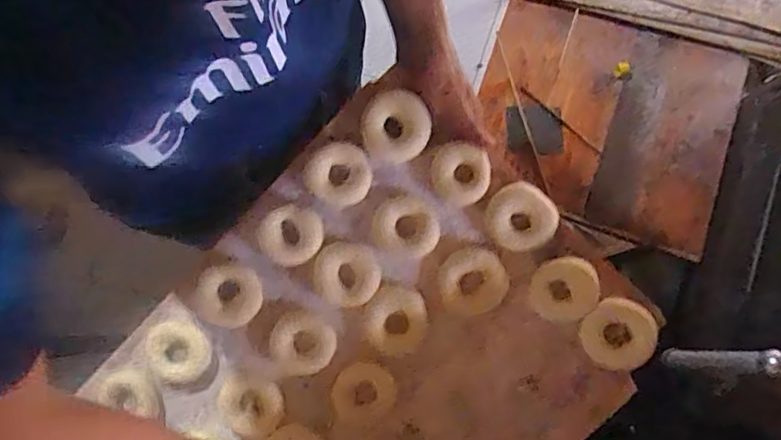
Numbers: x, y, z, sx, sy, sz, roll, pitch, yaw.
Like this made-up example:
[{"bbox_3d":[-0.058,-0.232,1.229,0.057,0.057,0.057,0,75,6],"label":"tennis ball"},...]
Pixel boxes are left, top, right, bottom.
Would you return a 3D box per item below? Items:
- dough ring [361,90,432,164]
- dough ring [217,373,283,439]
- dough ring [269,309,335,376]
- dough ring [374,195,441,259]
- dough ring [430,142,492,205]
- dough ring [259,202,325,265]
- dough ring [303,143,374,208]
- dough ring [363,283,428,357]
[{"bbox_3d":[0.007,-0.099,0.616,0.073,0.023,0.073,1,97,9],"label":"dough ring"},{"bbox_3d":[-0.158,0.211,0.647,0.072,0.022,0.070,0,79,-1],"label":"dough ring"},{"bbox_3d":[-0.095,0.135,0.641,0.072,0.022,0.072,0,94,6],"label":"dough ring"},{"bbox_3d":[0.016,0.008,0.613,0.070,0.016,0.061,21,80,3],"label":"dough ring"},{"bbox_3d":[0.074,-0.049,0.606,0.063,0.013,0.061,21,102,9],"label":"dough ring"},{"bbox_3d":[-0.108,0.016,0.630,0.068,0.016,0.067,32,93,2],"label":"dough ring"},{"bbox_3d":[-0.057,-0.048,0.616,0.068,0.016,0.065,0,79,-1],"label":"dough ring"},{"bbox_3d":[0.005,0.107,0.619,0.066,0.017,0.073,-16,80,-3],"label":"dough ring"}]

